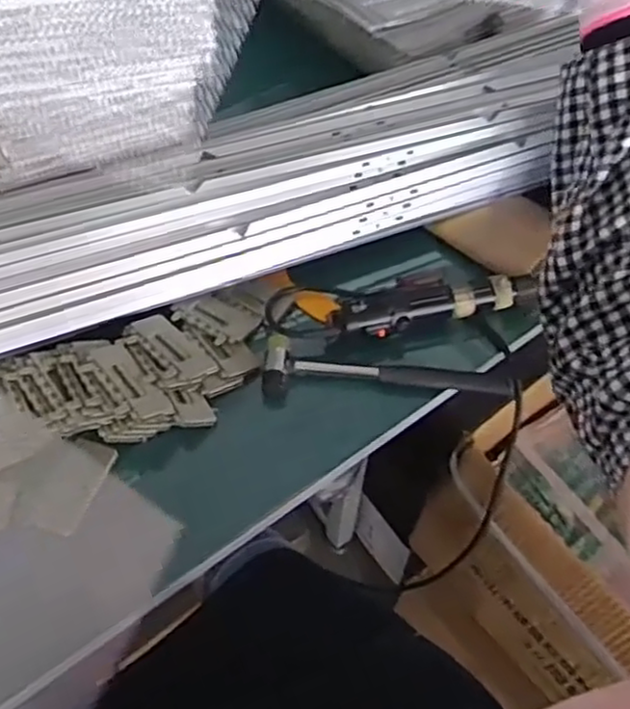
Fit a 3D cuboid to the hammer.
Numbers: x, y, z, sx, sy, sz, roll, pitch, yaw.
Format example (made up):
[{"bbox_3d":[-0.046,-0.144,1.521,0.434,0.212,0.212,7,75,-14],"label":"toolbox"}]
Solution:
[{"bbox_3d":[0.073,0.015,0.681,0.243,0.027,0.060,3,55,-2],"label":"hammer"}]

